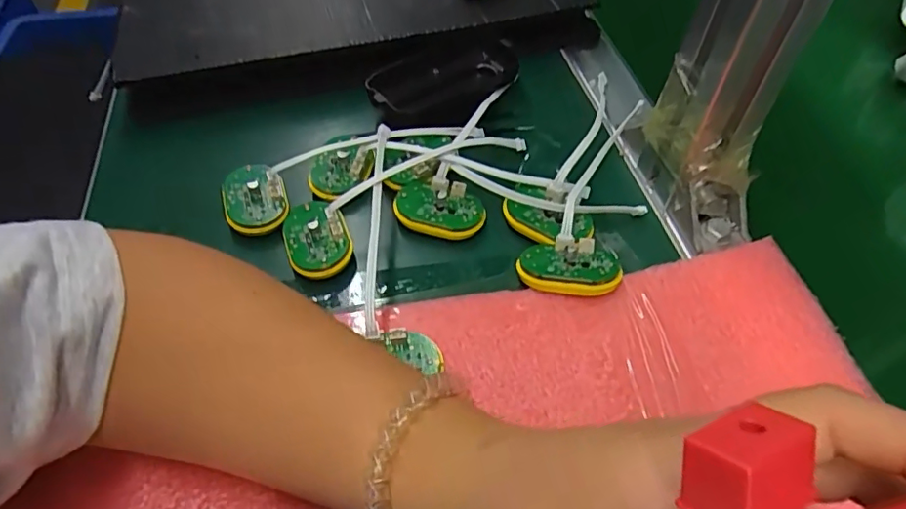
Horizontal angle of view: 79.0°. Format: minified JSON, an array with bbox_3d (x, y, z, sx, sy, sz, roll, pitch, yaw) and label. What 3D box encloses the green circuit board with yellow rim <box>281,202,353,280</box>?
[{"bbox_3d":[-0.079,-0.011,0.314,0.035,0.012,0.053,-23,57,-15],"label":"green circuit board with yellow rim"}]

